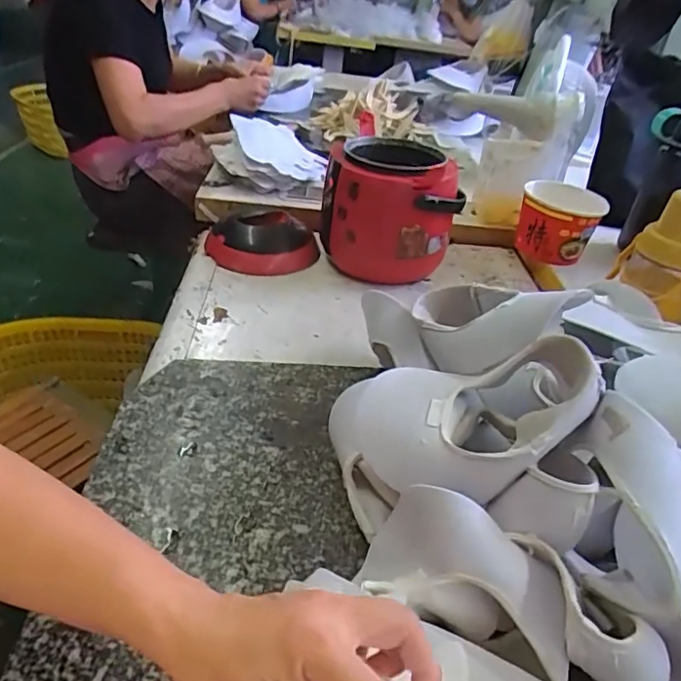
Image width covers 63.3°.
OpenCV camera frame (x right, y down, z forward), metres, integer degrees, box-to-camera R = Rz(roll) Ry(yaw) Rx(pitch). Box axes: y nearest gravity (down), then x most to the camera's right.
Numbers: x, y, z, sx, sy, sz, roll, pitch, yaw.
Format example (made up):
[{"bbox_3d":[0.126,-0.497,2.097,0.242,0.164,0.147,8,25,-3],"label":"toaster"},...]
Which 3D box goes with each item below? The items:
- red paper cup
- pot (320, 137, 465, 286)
[{"bbox_3d":[0.332,-0.178,0.849,0.116,0.098,0.099,17,36,15],"label":"red paper cup"},{"bbox_3d":[0.067,-0.188,0.800,0.167,0.164,0.173,-1,35,-10],"label":"pot"}]

